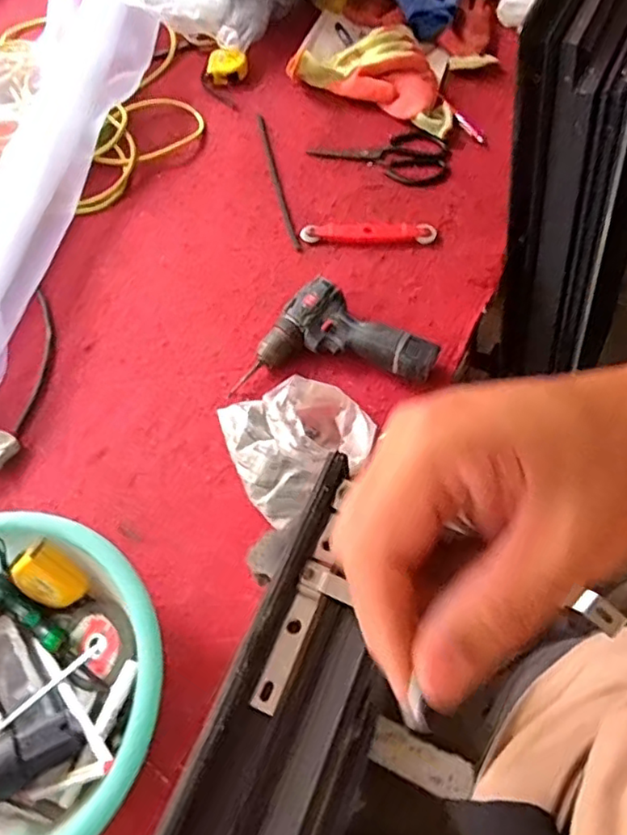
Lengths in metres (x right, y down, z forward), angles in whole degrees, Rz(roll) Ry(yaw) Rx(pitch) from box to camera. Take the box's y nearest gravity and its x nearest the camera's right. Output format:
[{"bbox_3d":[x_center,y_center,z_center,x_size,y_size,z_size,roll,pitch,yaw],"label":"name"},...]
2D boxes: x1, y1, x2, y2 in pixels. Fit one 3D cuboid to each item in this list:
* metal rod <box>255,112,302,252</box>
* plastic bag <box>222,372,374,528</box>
[{"bbox_3d":[-0.060,-0.384,0.984,0.014,0.005,0.316,-12,62,-5],"label":"metal rod"},{"bbox_3d":[-0.015,0.023,0.716,0.161,0.083,0.166,-22,64,-10],"label":"plastic bag"}]

